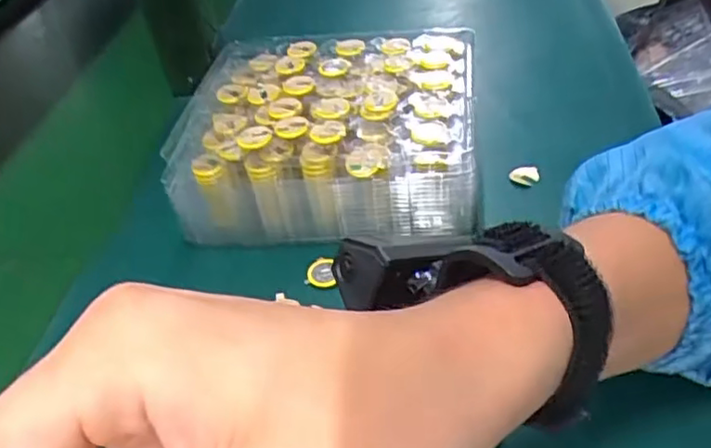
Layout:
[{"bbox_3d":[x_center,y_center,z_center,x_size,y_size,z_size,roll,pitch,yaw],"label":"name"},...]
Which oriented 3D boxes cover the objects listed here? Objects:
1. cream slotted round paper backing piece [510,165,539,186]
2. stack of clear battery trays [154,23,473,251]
[{"bbox_3d":[0.104,-0.030,0.382,0.017,0.004,0.015,-11,44,-4],"label":"cream slotted round paper backing piece"},{"bbox_3d":[-0.016,-0.057,0.385,0.176,0.062,0.157,2,45,10],"label":"stack of clear battery trays"}]

